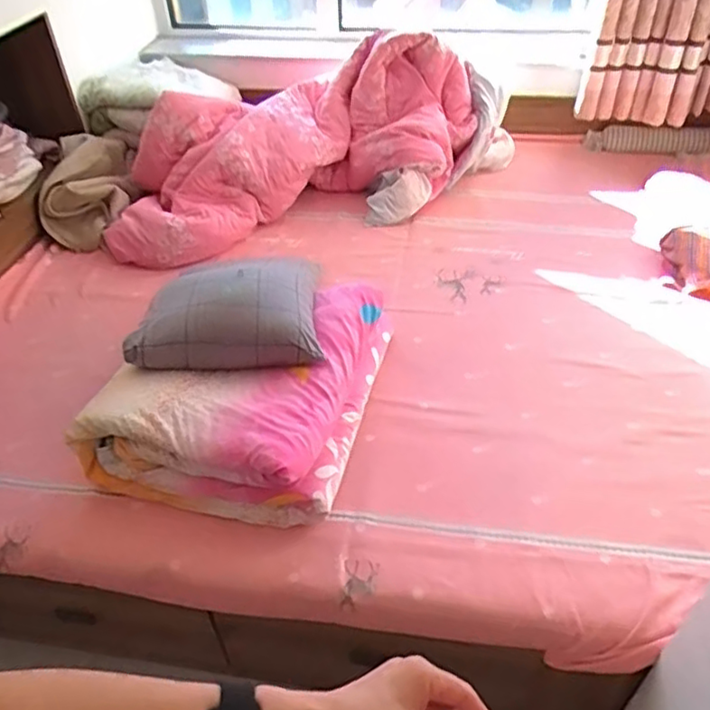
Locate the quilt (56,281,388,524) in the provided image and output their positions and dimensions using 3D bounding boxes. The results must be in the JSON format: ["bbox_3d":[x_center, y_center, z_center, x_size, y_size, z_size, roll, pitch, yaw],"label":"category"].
[{"bbox_3d":[-0.220,0.049,1.289,0.485,0.184,0.530,9,43,13],"label":"quilt"}]

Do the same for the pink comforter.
[{"bbox_3d":[-0.194,-0.624,1.870,1.060,0.418,0.384,-17,44,-15],"label":"pink comforter"}]

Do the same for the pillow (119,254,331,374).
[{"bbox_3d":[-0.255,-0.102,1.280,0.363,0.105,0.291,-4,42,-1],"label":"pillow"}]

